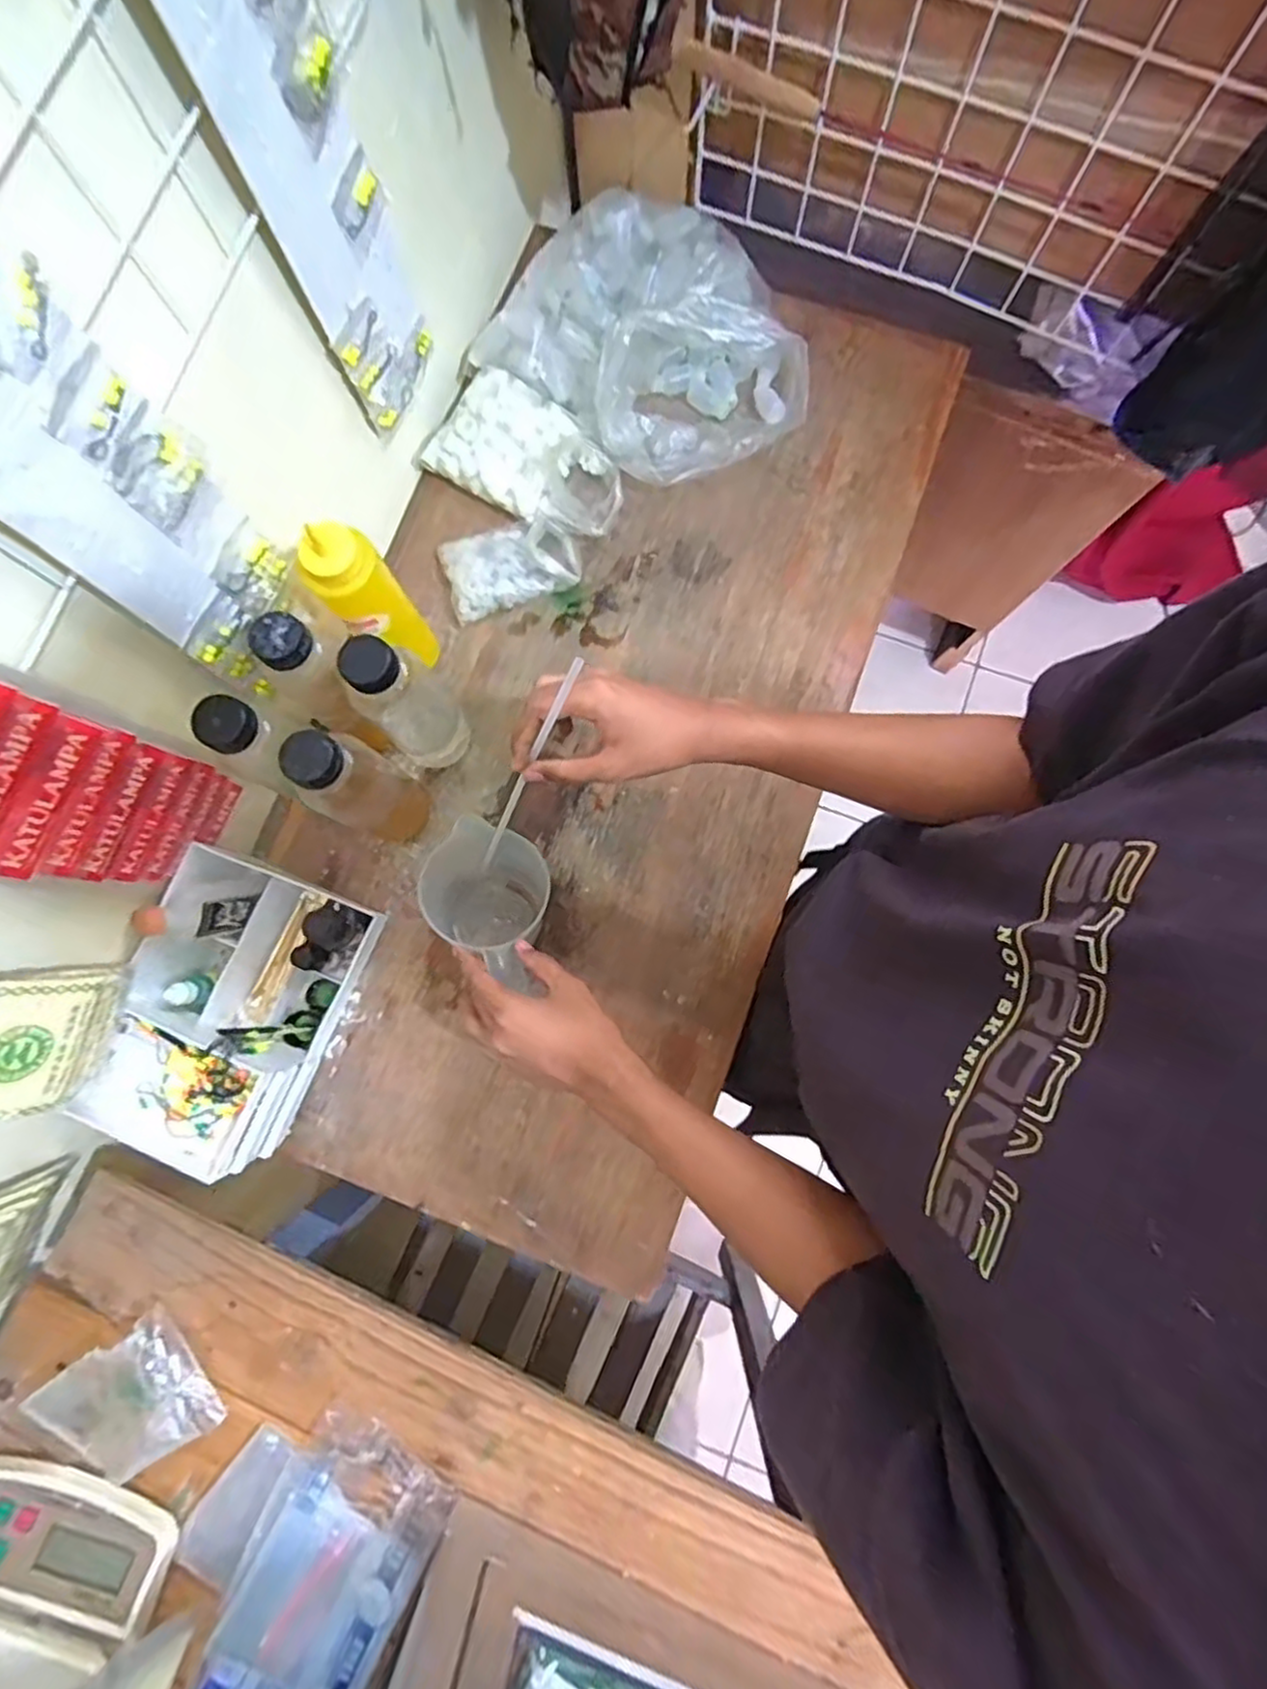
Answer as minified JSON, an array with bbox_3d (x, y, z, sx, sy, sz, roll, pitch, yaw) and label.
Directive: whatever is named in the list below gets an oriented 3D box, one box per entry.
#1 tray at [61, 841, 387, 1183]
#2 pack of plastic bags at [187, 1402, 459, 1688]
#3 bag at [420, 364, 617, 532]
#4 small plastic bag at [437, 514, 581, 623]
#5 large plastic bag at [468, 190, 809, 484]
[{"bbox_3d":[-0.344,0.137,0.598,0.156,0.106,0.231,21,83,3],"label":"tray"},{"bbox_3d":[-0.227,0.540,0.485,0.117,0.020,0.233,25,82,5],"label":"pack of plastic bags"},{"bbox_3d":[-0.102,-0.391,0.697,0.197,0.049,0.118,29,83,4],"label":"bag"},{"bbox_3d":[-0.122,-0.279,0.686,0.127,0.033,0.078,-16,81,-1],"label":"small plastic bag"},{"bbox_3d":[0.028,-0.500,0.707,0.292,0.083,0.253,42,84,7],"label":"large plastic bag"}]

